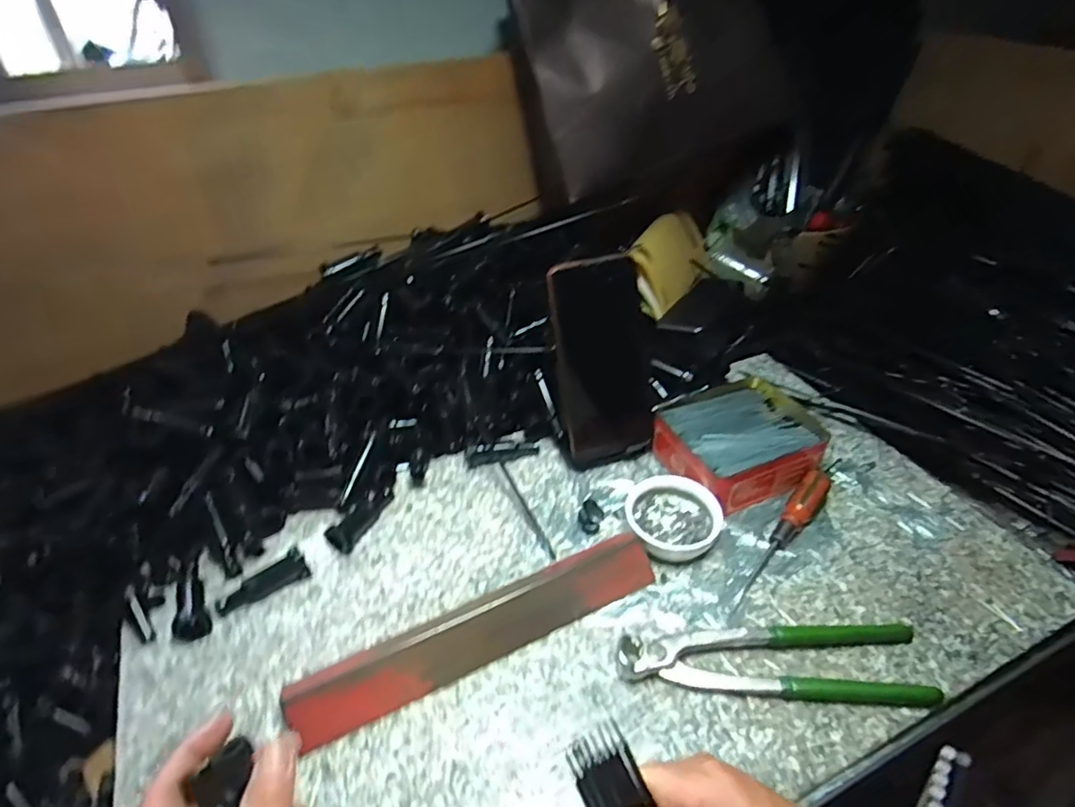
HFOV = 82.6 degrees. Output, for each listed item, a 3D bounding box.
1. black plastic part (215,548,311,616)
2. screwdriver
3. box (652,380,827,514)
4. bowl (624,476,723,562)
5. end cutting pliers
[{"bbox_3d":[-0.200,0.131,0.445,0.063,0.019,0.015,-28,46,-28],"label":"black plastic part"},{"bbox_3d":[0.187,0.103,0.474,0.020,0.022,0.150,29,49,32],"label":"screwdriver"},{"bbox_3d":[0.175,0.032,0.540,0.127,0.042,0.111,-17,42,-18],"label":"box"},{"bbox_3d":[0.108,0.091,0.487,0.071,0.026,0.071,-1,40,1],"label":"bowl"},{"bbox_3d":[0.153,0.169,0.392,0.195,0.017,0.052,-3,40,-2],"label":"end cutting pliers"}]

